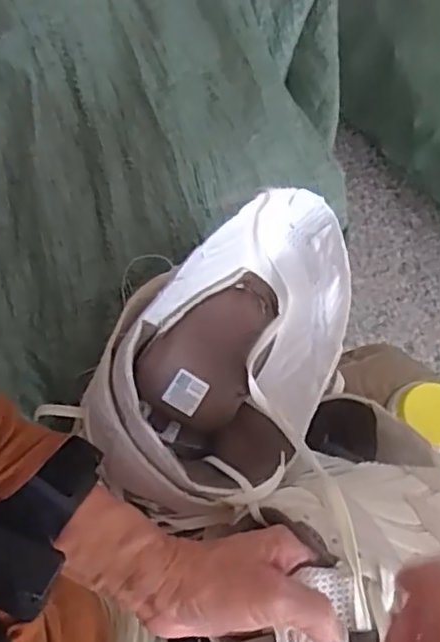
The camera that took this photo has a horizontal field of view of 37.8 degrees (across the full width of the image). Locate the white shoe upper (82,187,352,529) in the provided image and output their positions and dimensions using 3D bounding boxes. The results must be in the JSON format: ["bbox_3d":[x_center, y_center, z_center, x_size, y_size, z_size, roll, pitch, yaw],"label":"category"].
[{"bbox_3d":[0.010,0.019,0.443,0.135,0.107,0.226,28,74,8],"label":"white shoe upper"}]

